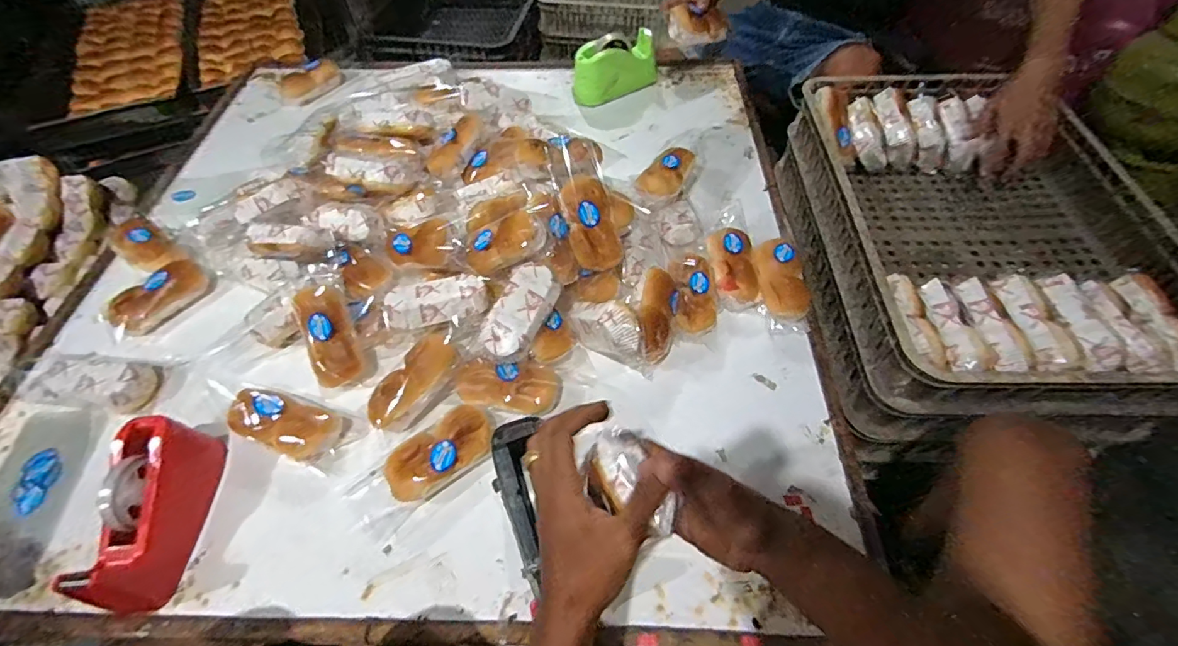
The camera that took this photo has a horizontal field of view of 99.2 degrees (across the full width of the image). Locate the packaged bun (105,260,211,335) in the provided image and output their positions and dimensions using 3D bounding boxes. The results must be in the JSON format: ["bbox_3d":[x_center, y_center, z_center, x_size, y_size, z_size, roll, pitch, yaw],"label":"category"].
[{"bbox_3d":[-0.696,-0.042,0.813,0.062,0.045,0.145,28,61,19],"label":"packaged bun"}]

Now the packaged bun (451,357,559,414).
[{"bbox_3d":[-0.114,0.084,0.697,0.144,0.039,0.073,10,57,8],"label":"packaged bun"}]

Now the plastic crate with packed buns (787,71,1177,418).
[{"bbox_3d":[0.567,-0.158,0.740,0.395,0.102,0.597,1,56,2],"label":"plastic crate with packed buns"}]

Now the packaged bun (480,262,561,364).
[{"bbox_3d":[-0.095,-0.014,0.697,0.069,0.040,0.136,28,81,-4],"label":"packaged bun"}]

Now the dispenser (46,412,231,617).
[{"bbox_3d":[-0.516,0.221,0.592,0.066,0.097,0.203,-7,56,-3],"label":"dispenser"}]

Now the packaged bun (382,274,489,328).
[{"bbox_3d":[-0.216,-0.027,0.720,0.141,0.048,0.071,-19,58,-11],"label":"packaged bun"}]

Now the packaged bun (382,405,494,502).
[{"bbox_3d":[-0.191,0.168,0.650,0.140,0.051,0.078,-30,60,-17],"label":"packaged bun"}]

